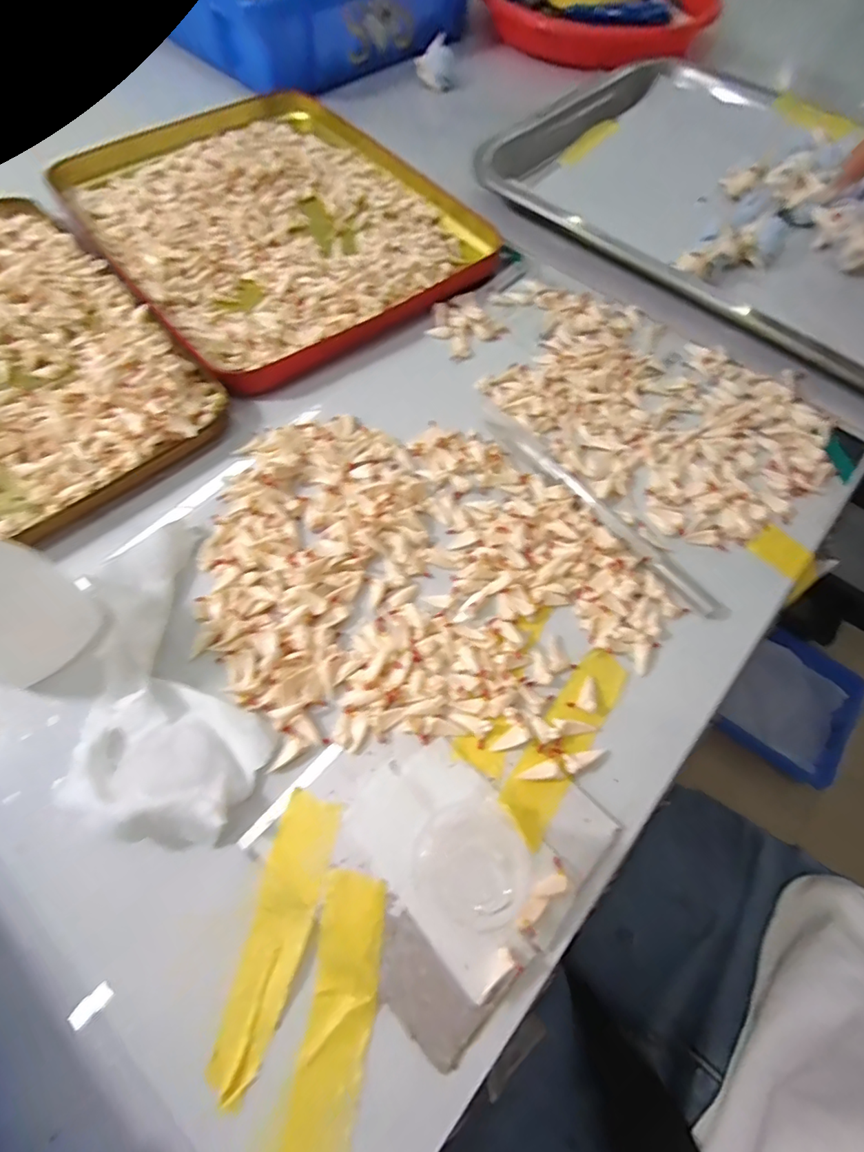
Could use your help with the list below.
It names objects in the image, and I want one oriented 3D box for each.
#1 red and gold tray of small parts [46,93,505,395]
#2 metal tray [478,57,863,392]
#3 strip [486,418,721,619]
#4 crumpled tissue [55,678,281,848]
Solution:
[{"bbox_3d":[-0.105,-0.234,0.327,0.199,0.018,0.251,-38,73,-17],"label":"red and gold tray of small parts"},{"bbox_3d":[0.232,-0.244,0.335,0.351,0.023,0.258,42,71,15],"label":"metal tray"},{"bbox_3d":[0.076,-0.033,0.240,0.010,0.005,0.138,-38,72,-17],"label":"strip"},{"bbox_3d":[-0.096,0.062,0.178,0.066,0.019,0.048,20,66,6],"label":"crumpled tissue"}]

